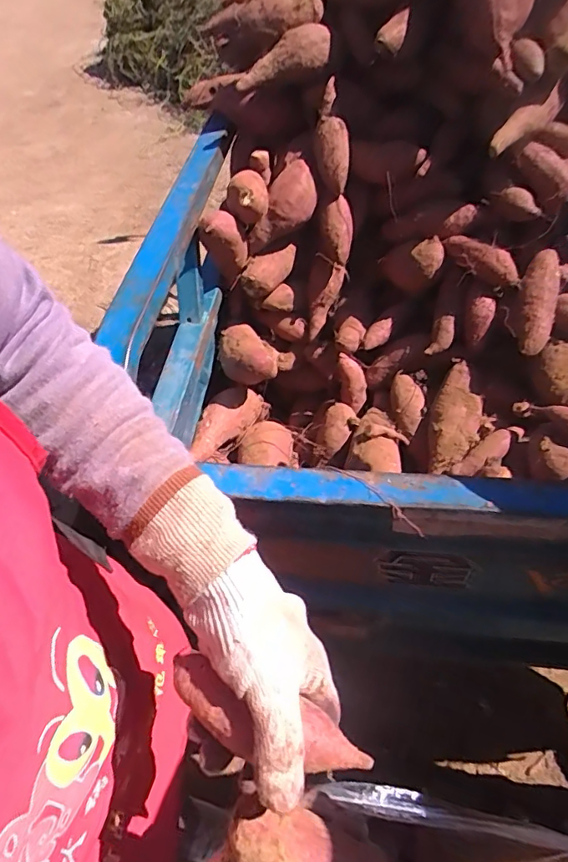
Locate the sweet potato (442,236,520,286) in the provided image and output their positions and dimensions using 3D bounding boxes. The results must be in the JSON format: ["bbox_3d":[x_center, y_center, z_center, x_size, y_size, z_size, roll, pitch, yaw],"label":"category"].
[{"bbox_3d":[0.246,-0.214,0.637,0.101,0.036,0.034,34,57,12],"label":"sweet potato"}]

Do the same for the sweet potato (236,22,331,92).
[{"bbox_3d":[-0.001,-0.479,0.661,0.127,0.043,0.040,-24,47,10],"label":"sweet potato"}]

